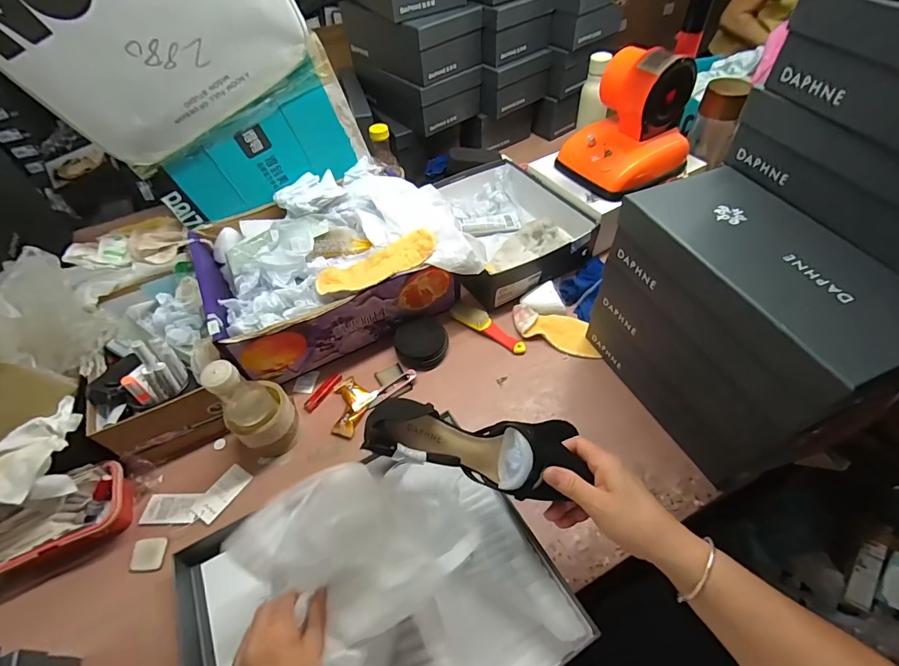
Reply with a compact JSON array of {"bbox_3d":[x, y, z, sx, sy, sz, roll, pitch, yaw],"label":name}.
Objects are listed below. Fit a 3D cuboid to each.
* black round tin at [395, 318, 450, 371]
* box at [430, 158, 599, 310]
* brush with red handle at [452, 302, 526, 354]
[{"bbox_3d":[-0.048,0.014,0.736,0.092,0.042,0.088,-2,52,3],"label":"black round tin"},{"bbox_3d":[0.088,-0.217,0.871,0.278,0.105,0.331,-28,55,-17],"label":"box"},{"bbox_3d":[0.071,-0.014,0.762,0.155,0.023,0.041,28,59,23],"label":"brush with red handle"}]

